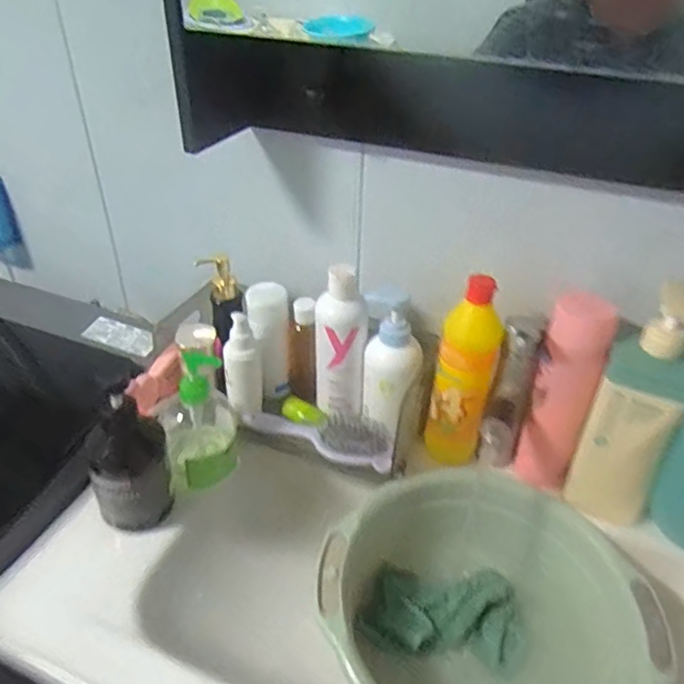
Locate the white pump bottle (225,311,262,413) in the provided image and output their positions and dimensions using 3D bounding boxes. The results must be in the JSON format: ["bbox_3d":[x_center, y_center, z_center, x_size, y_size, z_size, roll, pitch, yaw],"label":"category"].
[{"bbox_3d":[-0.114,0.028,0.692,0.039,0.122,0.035,-5,37,-8],"label":"white pump bottle"}]

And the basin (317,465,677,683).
[{"bbox_3d":[0.143,0.267,0.584,0.292,0.107,0.289,1,36,-1],"label":"basin"}]

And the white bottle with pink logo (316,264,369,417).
[{"bbox_3d":[-0.002,-0.008,0.688,0.059,0.166,0.060,-10,38,-15],"label":"white bottle with pink logo"}]

